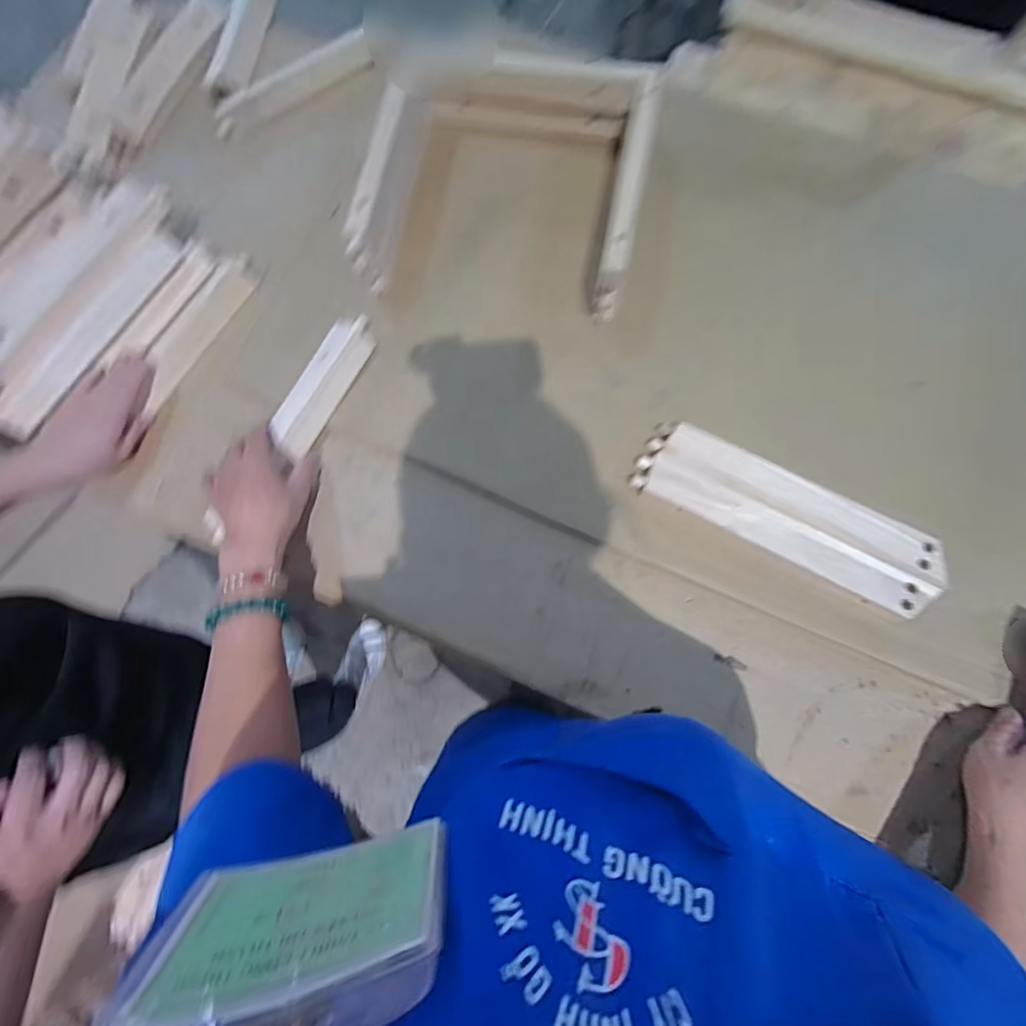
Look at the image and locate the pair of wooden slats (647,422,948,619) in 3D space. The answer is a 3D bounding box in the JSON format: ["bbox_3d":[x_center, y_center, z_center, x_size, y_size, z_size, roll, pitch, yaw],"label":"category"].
[{"bbox_3d":[0.270,0.005,0.468,0.271,0.028,0.081,27,79,8],"label":"pair of wooden slats"}]

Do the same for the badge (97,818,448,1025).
[{"bbox_3d":[-0.068,0.139,0.130,0.097,0.126,0.010,-12,93,-6],"label":"badge"}]

